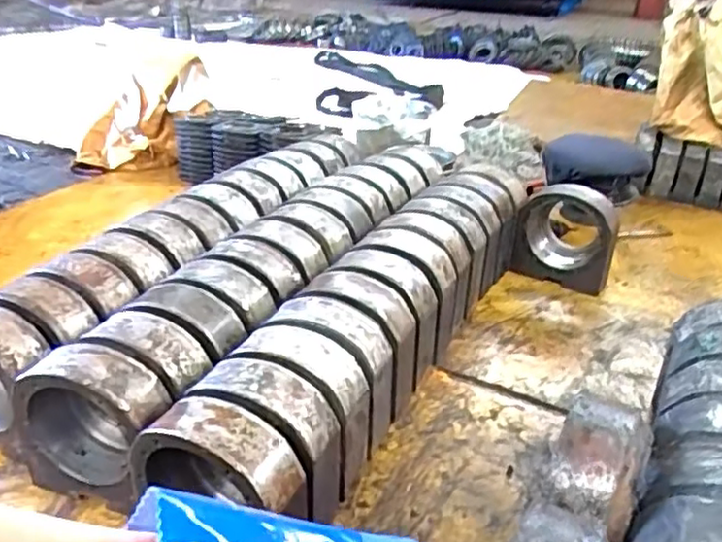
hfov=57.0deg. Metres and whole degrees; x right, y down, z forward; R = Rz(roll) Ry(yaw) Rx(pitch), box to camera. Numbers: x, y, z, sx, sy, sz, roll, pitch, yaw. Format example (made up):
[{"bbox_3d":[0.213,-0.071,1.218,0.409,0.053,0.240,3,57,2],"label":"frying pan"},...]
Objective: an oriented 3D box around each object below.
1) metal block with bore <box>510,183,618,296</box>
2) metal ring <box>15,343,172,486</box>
[{"bbox_3d":[0.491,-0.085,1.609,0.229,0.231,0.117,11,32,18],"label":"metal block with bore"},{"bbox_3d":[-0.382,0.211,0.974,0.210,0.191,0.095,12,30,17],"label":"metal ring"}]

